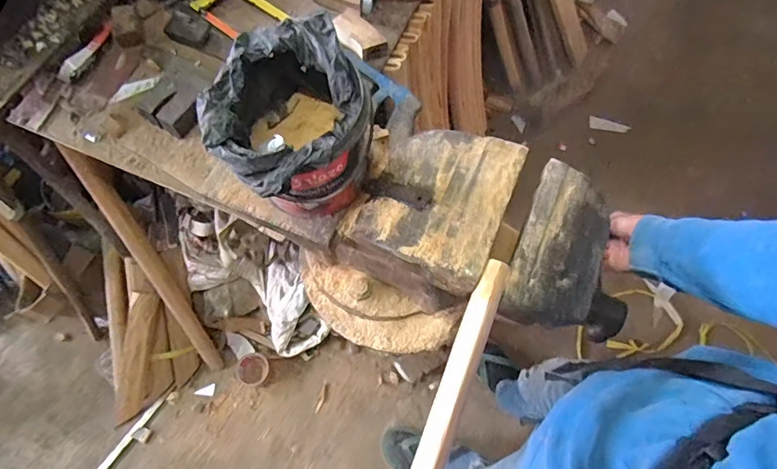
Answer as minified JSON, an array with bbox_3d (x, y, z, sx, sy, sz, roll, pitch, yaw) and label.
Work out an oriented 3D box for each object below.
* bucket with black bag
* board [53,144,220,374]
[{"bbox_3d":[-0.083,-0.088,0.422,0.125,0.132,0.131,1,69,-3],"label":"bucket with black bag"},{"bbox_3d":[-0.513,0.089,1.031,0.047,0.674,0.039,-17,40,-5],"label":"board"}]

